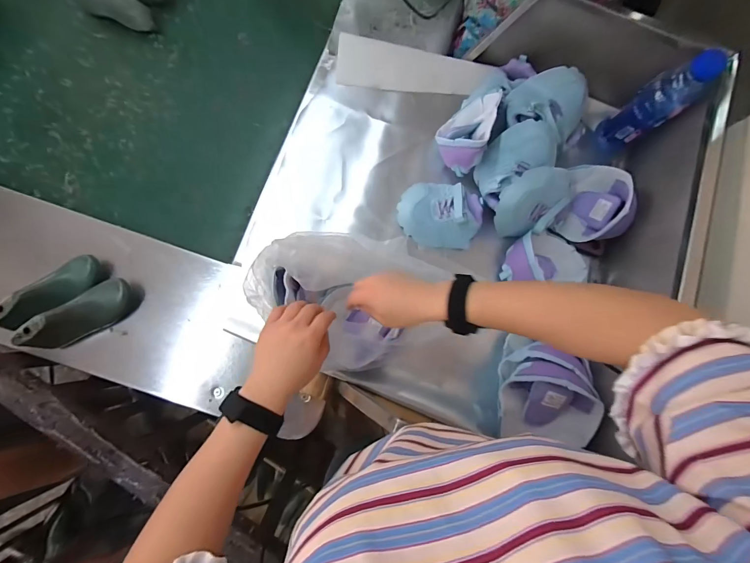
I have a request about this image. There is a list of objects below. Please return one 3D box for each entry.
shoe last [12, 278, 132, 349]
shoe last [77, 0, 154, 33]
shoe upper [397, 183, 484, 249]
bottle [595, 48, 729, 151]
[{"bbox_3d":[-0.462,0.054,0.519,0.156,0.068,0.056,-36,85,-23],"label":"shoe last"},{"bbox_3d":[-0.521,-0.545,0.659,0.158,0.042,0.057,23,80,-1],"label":"shoe last"},{"bbox_3d":[0.116,-0.121,0.591,0.140,0.057,0.111,6,81,-3],"label":"shoe upper"},{"bbox_3d":[0.491,-0.309,0.586,0.063,0.182,0.071,-38,86,-9],"label":"bottle"}]

